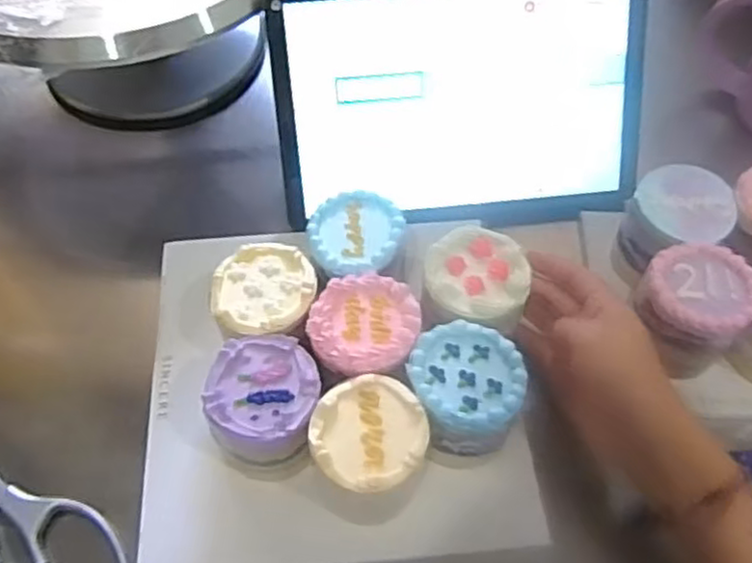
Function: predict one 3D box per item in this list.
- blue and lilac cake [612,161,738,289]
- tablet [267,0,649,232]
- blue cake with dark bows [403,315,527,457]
[{"bbox_3d":[0.182,-0.029,0.443,0.059,0.065,0.055,0,57,0],"label":"blue and lilac cake"},{"bbox_3d":[0.056,-0.118,0.470,0.238,0.153,0.014,-4,19,-4],"label":"tablet"},{"bbox_3d":[0.046,0.055,0.369,0.056,0.037,0.057,3,57,1],"label":"blue cake with dark bows"}]

